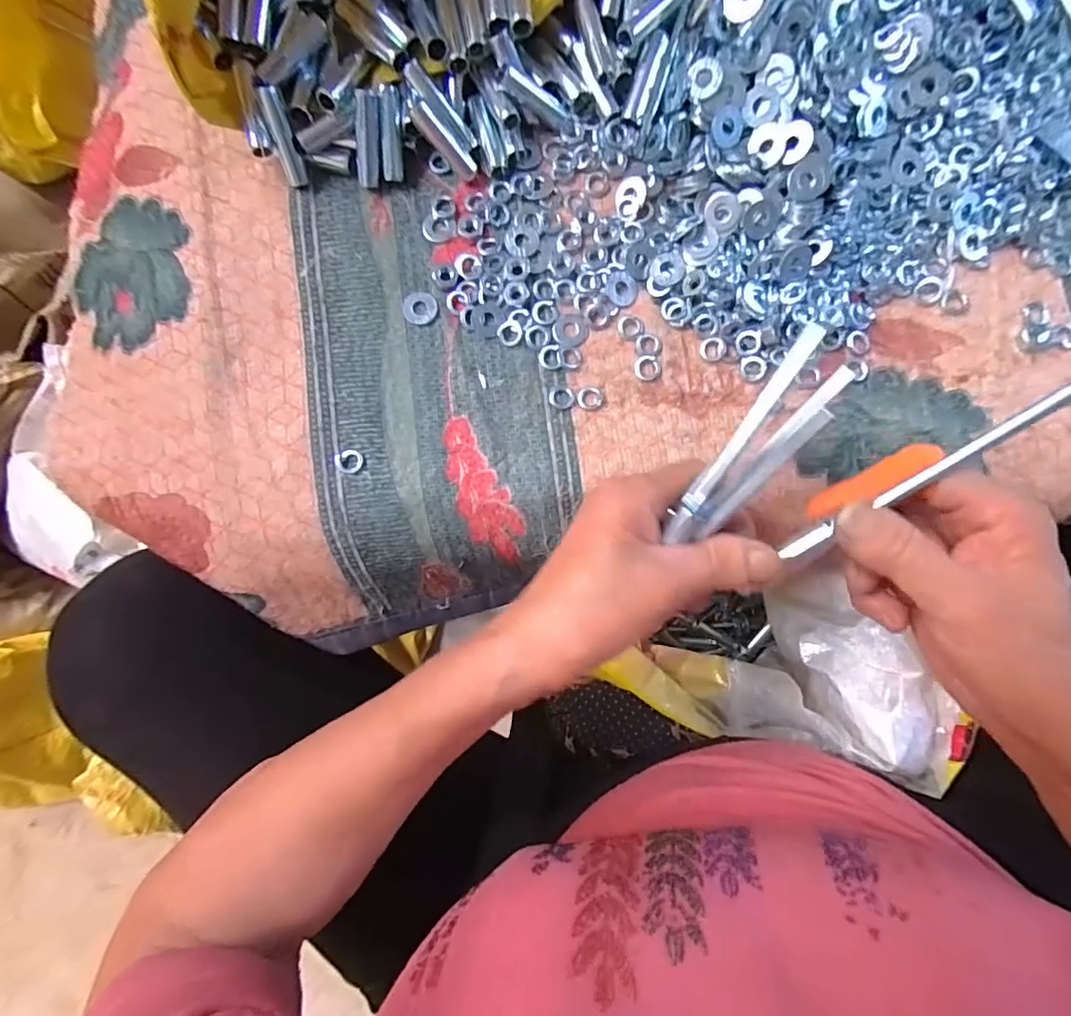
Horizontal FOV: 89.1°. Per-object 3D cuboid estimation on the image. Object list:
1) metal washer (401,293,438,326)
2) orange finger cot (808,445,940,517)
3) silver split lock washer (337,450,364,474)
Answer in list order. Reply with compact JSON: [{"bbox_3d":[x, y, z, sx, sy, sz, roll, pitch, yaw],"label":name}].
[{"bbox_3d":[-0.064,-0.110,0.299,0.019,0.004,0.017,41,90,2],"label":"metal washer"},{"bbox_3d":[0.148,-0.011,0.240,0.055,0.009,0.011,-31,94,22],"label":"orange finger cot"},{"bbox_3d":[-0.099,-0.025,0.289,0.014,0.004,0.012,-14,88,2],"label":"silver split lock washer"}]

